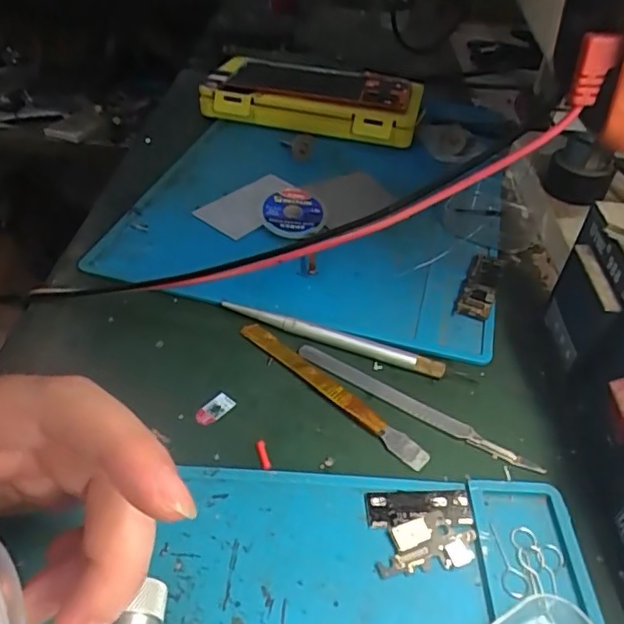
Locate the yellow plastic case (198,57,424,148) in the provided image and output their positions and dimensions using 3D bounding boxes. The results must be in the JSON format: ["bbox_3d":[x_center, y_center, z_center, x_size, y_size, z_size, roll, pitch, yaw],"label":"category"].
[{"bbox_3d":[0.002,-0.199,0.523,0.194,0.035,0.104,13,42,10],"label":"yellow plastic case"}]

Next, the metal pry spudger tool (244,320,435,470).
[{"bbox_3d":[0.008,0.038,0.288,0.120,0.004,0.011,34,49,30],"label":"metal pry spudger tool"}]

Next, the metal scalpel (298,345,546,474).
[{"bbox_3d":[0.050,0.046,0.283,0.128,0.006,0.011,25,45,22],"label":"metal scalpel"}]

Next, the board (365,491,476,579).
[{"bbox_3d":[0.046,0.088,0.233,0.043,0.004,0.033,-1,41,-7],"label":"board"}]

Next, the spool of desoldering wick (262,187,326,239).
[{"bbox_3d":[-0.014,-0.068,0.384,0.037,0.014,0.047,-19,46,-24],"label":"spool of desoldering wick"}]

